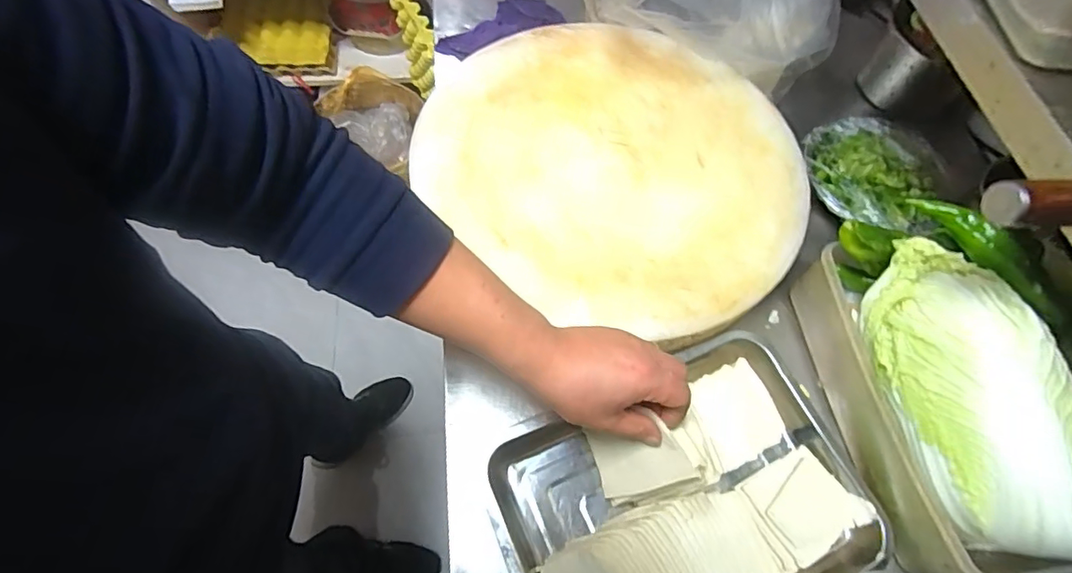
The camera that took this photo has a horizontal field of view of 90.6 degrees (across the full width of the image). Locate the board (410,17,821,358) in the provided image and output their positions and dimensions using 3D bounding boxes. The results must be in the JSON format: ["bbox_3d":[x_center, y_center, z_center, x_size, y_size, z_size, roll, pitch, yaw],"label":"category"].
[{"bbox_3d":[0.090,-0.148,0.621,0.432,0.030,0.402,1,62,-3],"label":"board"}]

